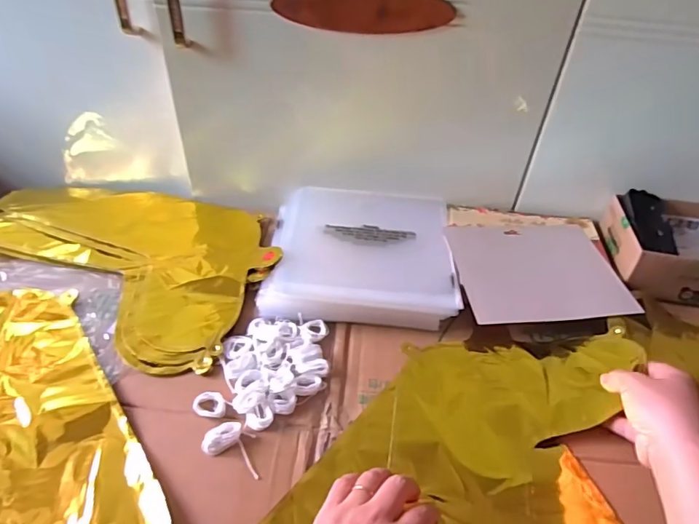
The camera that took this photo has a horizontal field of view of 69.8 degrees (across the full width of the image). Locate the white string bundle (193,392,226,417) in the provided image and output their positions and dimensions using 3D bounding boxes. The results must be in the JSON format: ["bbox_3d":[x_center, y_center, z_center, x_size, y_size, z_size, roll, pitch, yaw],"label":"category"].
[{"bbox_3d":[-0.132,0.135,0.474,0.029,0.004,0.025,-1,45,-5],"label":"white string bundle"}]

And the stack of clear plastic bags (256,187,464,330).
[{"bbox_3d":[0.016,-0.021,0.624,0.219,0.023,0.226,3,45,-1],"label":"stack of clear plastic bags"}]

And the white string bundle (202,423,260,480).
[{"bbox_3d":[-0.099,0.163,0.446,0.057,0.008,0.035,18,47,13],"label":"white string bundle"}]

